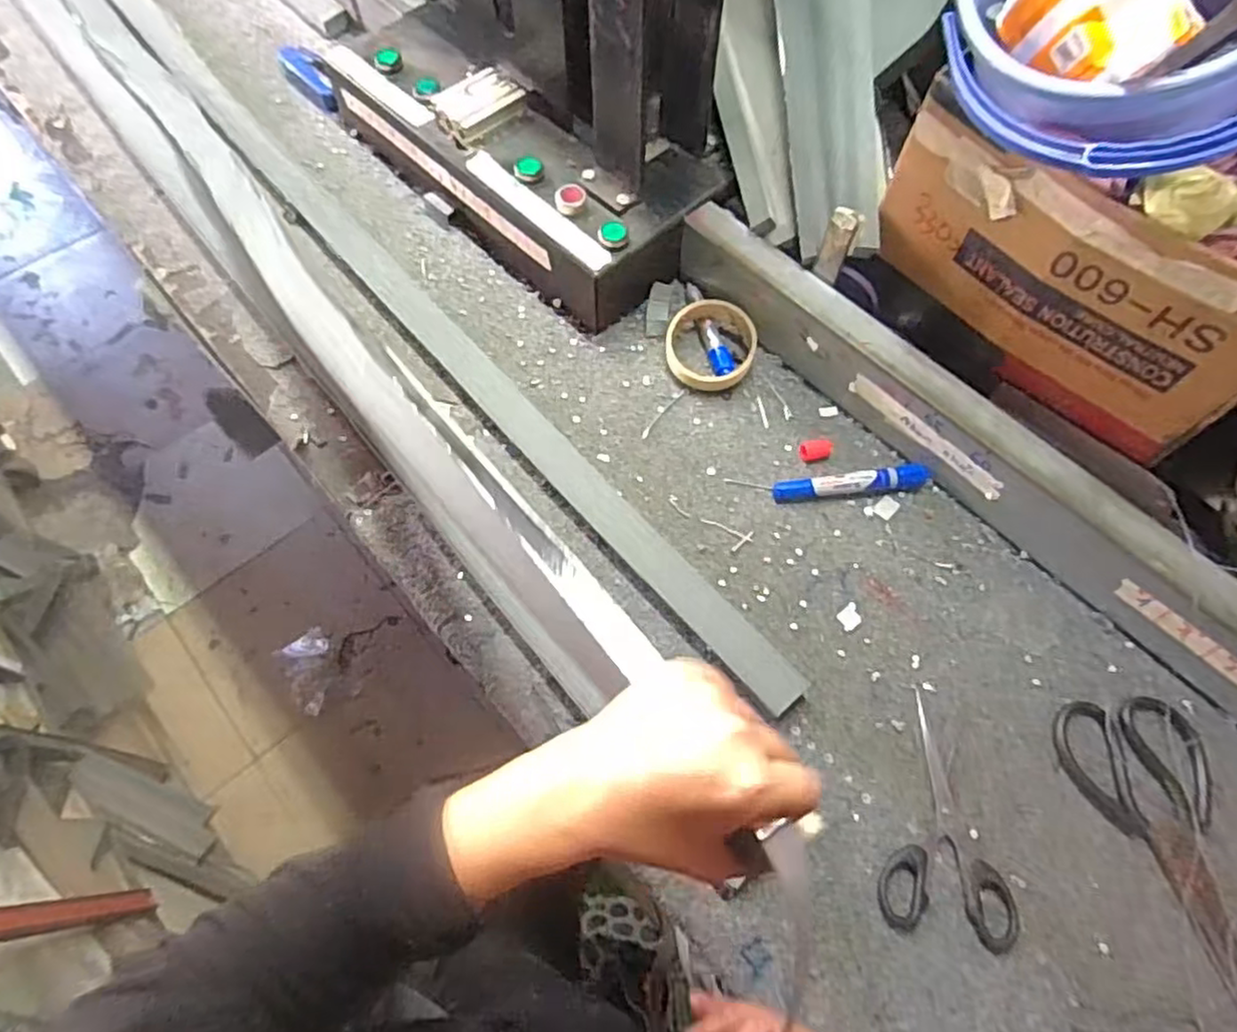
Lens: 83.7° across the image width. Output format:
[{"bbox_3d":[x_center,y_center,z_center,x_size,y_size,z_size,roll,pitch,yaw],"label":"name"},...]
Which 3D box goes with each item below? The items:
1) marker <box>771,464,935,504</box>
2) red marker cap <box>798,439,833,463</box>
[{"bbox_3d":[0.211,-0.029,0.622,0.140,0.021,0.022,-6,64,-4],"label":"marker"},{"bbox_3d":[0.184,-0.061,0.641,0.032,0.012,0.019,-8,64,-5],"label":"red marker cap"}]

